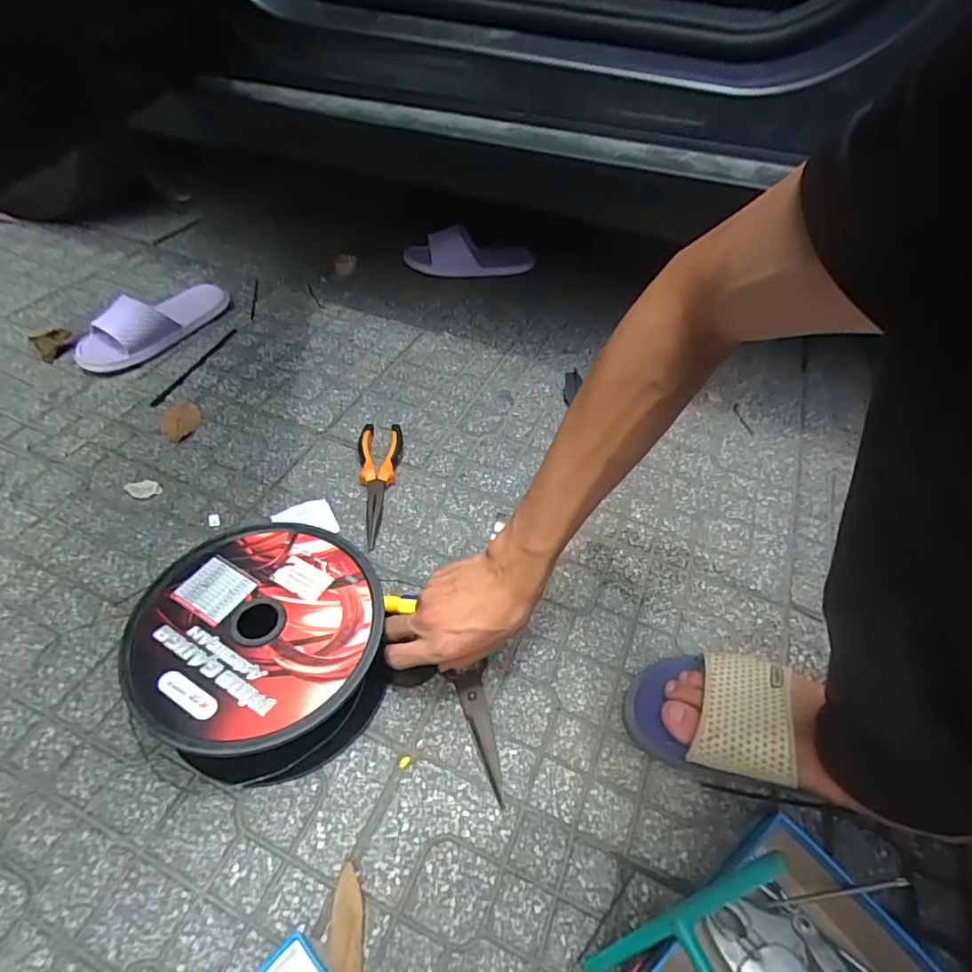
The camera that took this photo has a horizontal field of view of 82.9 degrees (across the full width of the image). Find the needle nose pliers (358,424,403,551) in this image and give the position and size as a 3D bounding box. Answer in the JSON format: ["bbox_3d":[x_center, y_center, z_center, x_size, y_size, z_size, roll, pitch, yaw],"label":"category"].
[{"bbox_3d":[-0.140,-0.007,0.683,0.055,0.023,0.192,3,48,-2],"label":"needle nose pliers"}]

